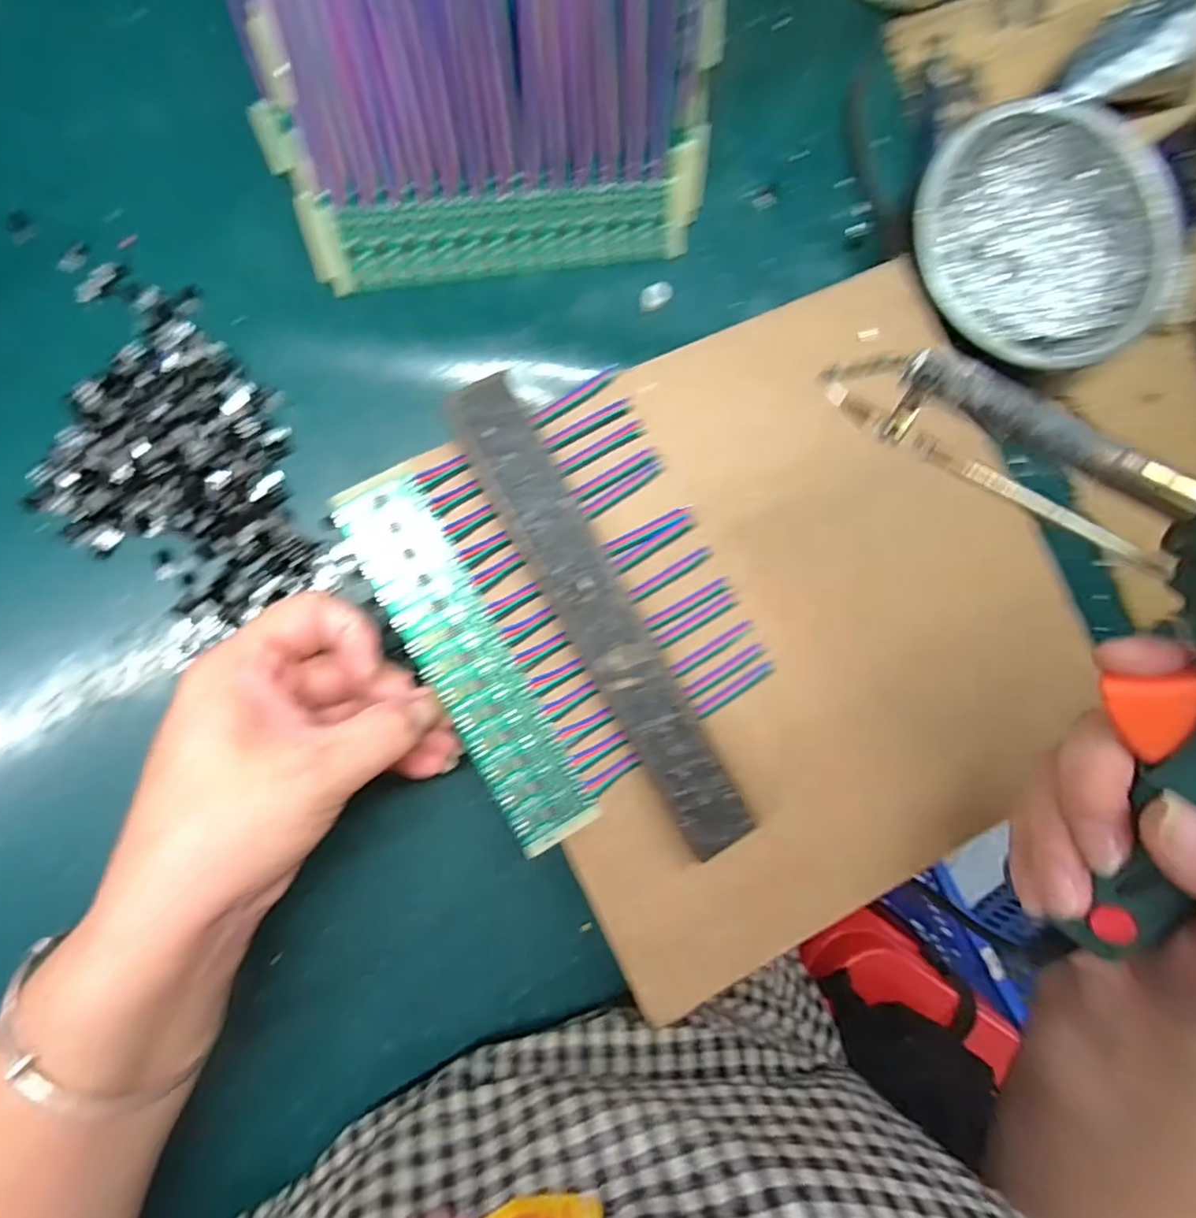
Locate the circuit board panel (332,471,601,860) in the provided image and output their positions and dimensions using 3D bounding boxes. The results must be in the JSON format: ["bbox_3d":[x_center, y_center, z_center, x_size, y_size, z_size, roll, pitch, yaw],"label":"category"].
[{"bbox_3d":[-0.053,0.022,0.250,0.035,0.004,0.161,-29,92,-9],"label":"circuit board panel"}]

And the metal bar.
[{"bbox_3d":[0.002,0.003,0.245,0.028,0.007,0.204,-30,92,-14],"label":"metal bar"}]

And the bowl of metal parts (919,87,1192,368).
[{"bbox_3d":[0.215,-0.178,0.305,0.122,0.037,0.129,-32,94,-10],"label":"bowl of metal parts"}]

